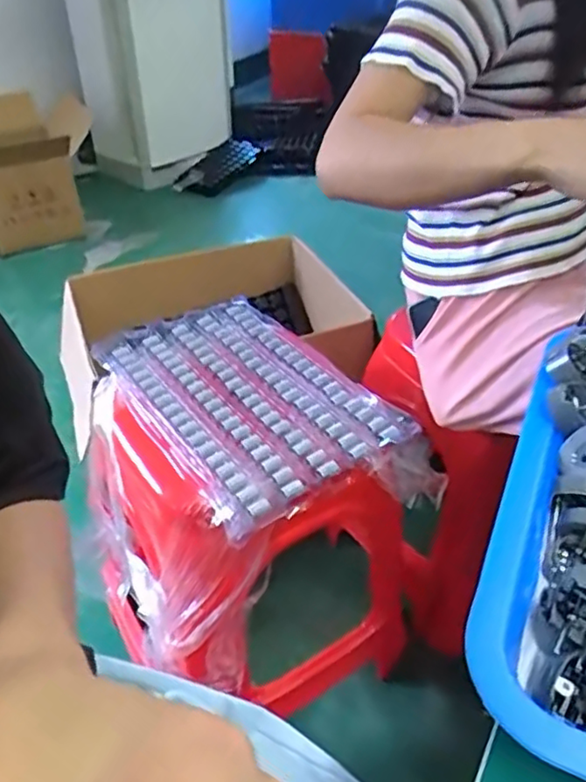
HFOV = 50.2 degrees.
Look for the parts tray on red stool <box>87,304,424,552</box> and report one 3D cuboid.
[{"bbox_3d":[-0.062,-0.003,0.767,0.234,0.023,0.371,-24,45,-27],"label":"parts tray on red stool"}]

